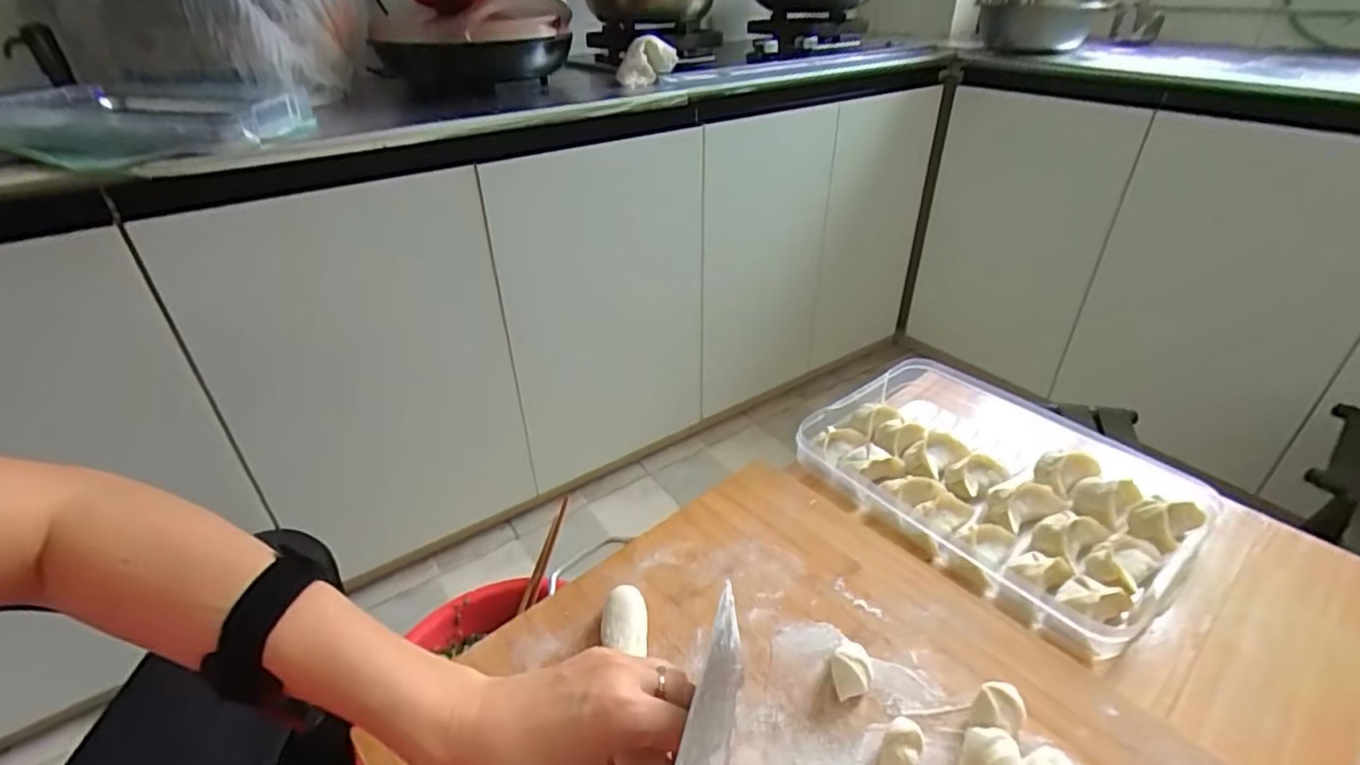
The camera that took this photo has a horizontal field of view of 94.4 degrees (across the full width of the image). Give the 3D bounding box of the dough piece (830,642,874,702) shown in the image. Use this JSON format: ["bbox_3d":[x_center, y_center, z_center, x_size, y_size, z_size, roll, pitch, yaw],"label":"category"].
[{"bbox_3d":[0.100,0.168,0.367,0.023,0.023,0.028,16,37,23],"label":"dough piece"}]

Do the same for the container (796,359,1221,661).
[{"bbox_3d":[0.268,0.074,0.535,0.237,0.042,0.271,-25,41,-32],"label":"container"}]

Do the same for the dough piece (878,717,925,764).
[{"bbox_3d":[0.115,0.194,0.331,0.018,0.020,0.029,27,43,36],"label":"dough piece"}]

